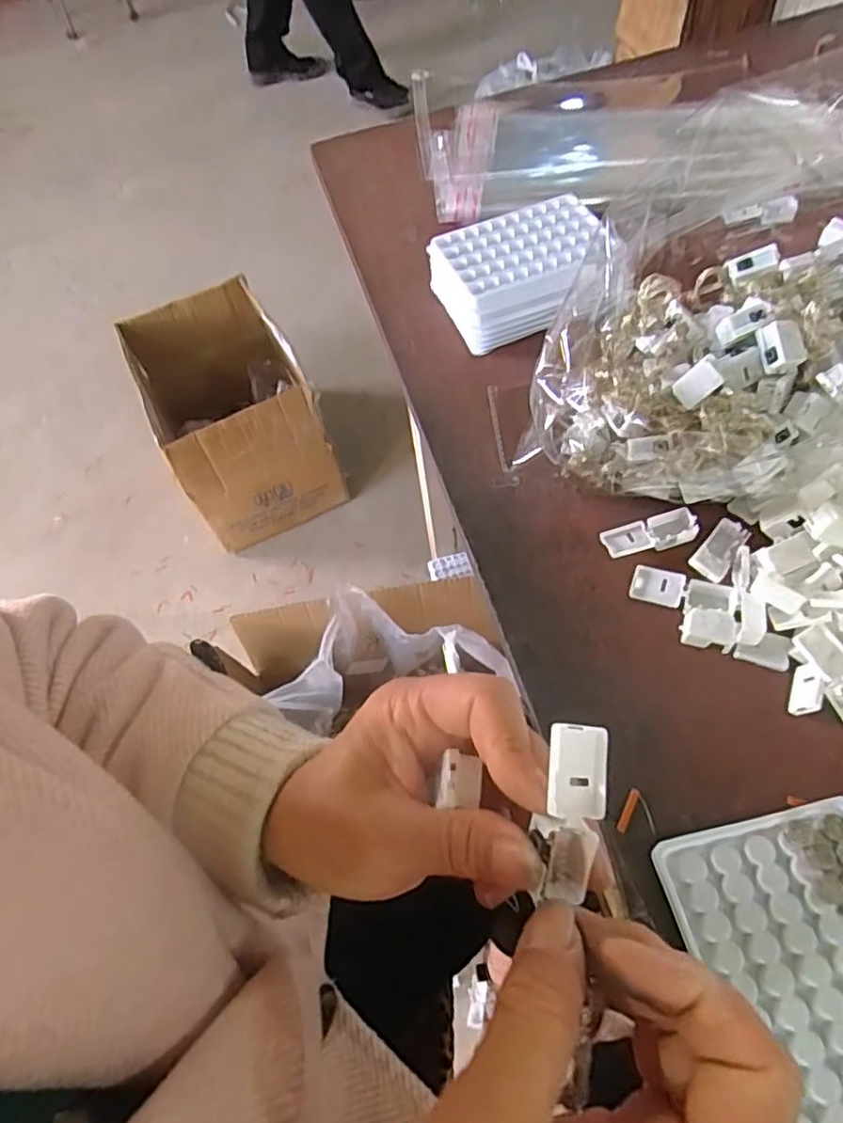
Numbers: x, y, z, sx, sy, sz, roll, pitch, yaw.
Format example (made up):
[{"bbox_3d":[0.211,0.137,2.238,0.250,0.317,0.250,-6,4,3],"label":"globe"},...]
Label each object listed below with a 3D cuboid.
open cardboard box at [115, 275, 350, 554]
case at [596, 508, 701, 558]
[{"bbox_3d":[-0.372,-0.304,1.269,0.262,0.287,0.440,-27,60,-8],"label":"open cardboard box"},{"bbox_3d":[0.137,-0.016,0.389,0.055,0.014,0.021,-13,59,0],"label":"case"}]

